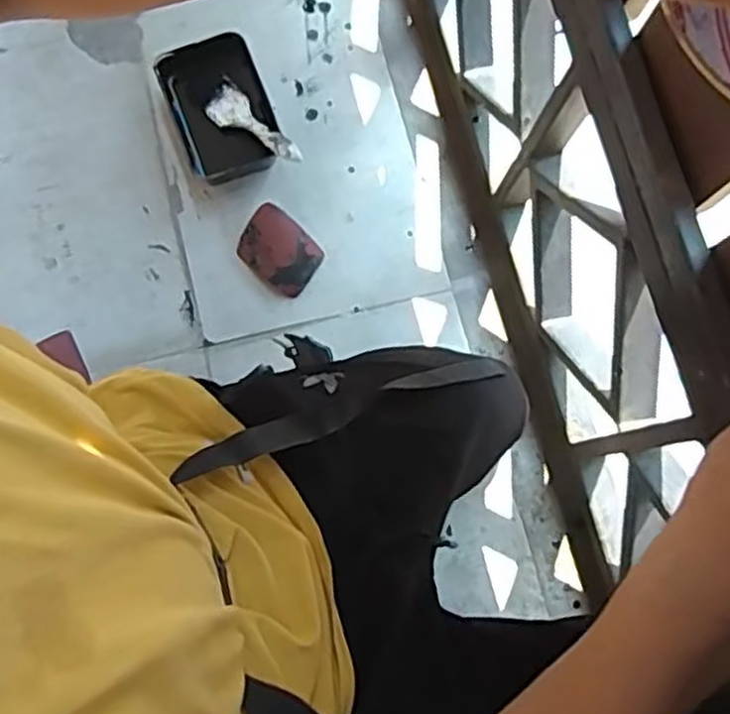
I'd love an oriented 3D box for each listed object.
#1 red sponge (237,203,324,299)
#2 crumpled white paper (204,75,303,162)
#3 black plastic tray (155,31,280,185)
[{"bbox_3d":[-0.102,-0.128,0.921,0.101,0.025,0.079,39,81,6],"label":"red sponge"},{"bbox_3d":[-0.135,-0.277,0.914,0.051,0.016,0.147,-43,65,-8],"label":"crumpled white paper"},{"bbox_3d":[-0.175,-0.301,0.933,0.115,0.050,0.174,-22,81,-5],"label":"black plastic tray"}]

